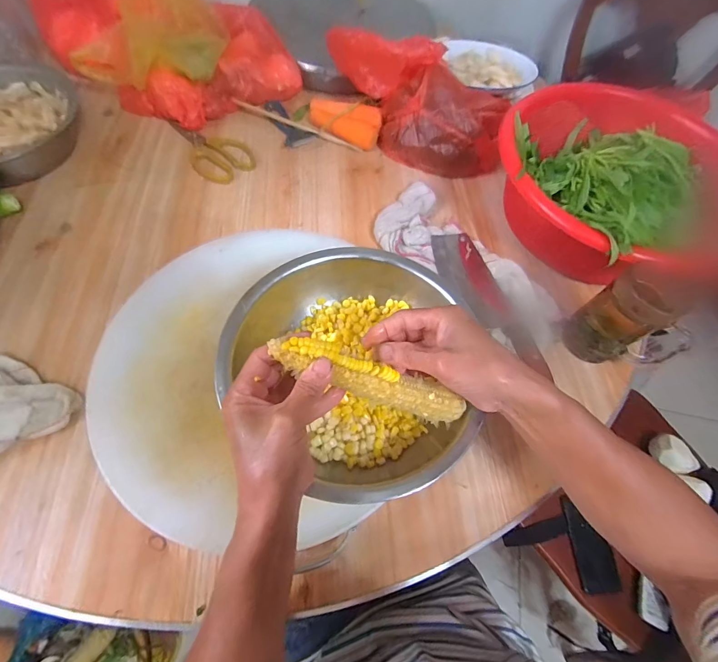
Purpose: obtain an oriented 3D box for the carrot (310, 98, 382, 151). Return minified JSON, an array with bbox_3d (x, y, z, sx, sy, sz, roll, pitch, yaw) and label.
[{"bbox_3d":[-0.026,-0.413,0.709,0.150,0.040,0.066,27,64,10],"label":"carrot"}]

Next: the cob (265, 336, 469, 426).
[{"bbox_3d":[0.018,0.045,0.331,0.194,0.028,0.033,23,60,-22],"label":"cob"}]

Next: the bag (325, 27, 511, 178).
[{"bbox_3d":[0.111,-0.413,0.658,0.342,0.130,0.150,37,65,-4],"label":"bag"}]

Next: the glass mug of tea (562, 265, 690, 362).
[{"bbox_3d":[0.344,-0.009,0.456,0.077,0.131,0.093,-14,64,-11],"label":"glass mug of tea"}]

